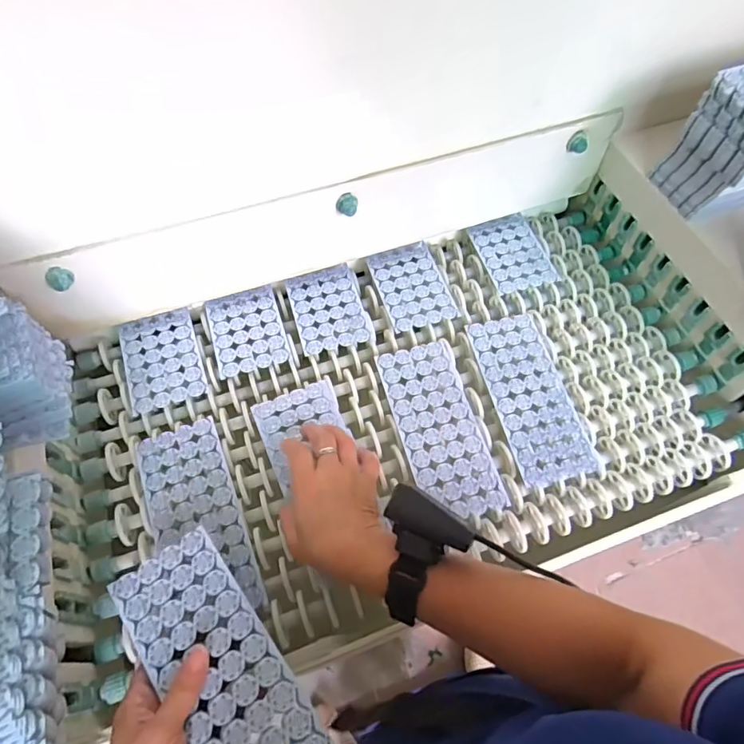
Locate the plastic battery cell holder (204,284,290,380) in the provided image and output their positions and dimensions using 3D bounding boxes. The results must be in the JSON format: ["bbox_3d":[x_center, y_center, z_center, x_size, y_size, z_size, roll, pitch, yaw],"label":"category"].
[{"bbox_3d":[-0.150,-0.052,0.618,0.083,0.005,0.117,-15,62,-8],"label":"plastic battery cell holder"}]

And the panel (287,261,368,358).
[{"bbox_3d":[-0.055,-0.081,0.632,0.083,0.004,0.120,-15,62,-8],"label":"panel"}]

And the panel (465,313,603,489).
[{"bbox_3d":[0.176,0.025,0.581,0.085,0.013,0.201,-12,61,-6],"label":"panel"}]

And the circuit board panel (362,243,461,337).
[{"bbox_3d":[0.050,-0.110,0.652,0.083,0.005,0.126,-16,62,-9],"label":"circuit board panel"}]

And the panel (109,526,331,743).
[{"bbox_3d":[-0.117,0.218,0.387,0.083,0.013,0.195,-35,62,-17],"label":"panel"}]

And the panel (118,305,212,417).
[{"bbox_3d":[-0.244,-0.017,0.599,0.084,0.007,0.125,-17,62,-9],"label":"panel"}]

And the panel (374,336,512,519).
[{"bbox_3d":[0.072,0.057,0.555,0.084,0.004,0.200,-14,62,-8],"label":"panel"}]

